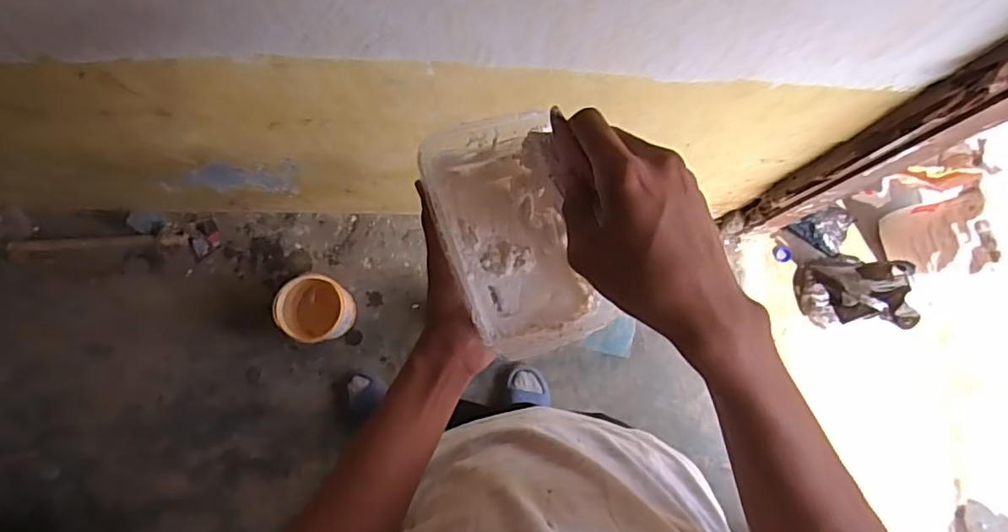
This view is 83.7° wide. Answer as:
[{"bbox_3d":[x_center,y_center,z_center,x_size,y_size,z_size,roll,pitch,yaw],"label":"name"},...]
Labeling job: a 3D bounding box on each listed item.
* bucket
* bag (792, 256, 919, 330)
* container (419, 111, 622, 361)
[{"bbox_3d":[-0.473,0.109,1.422,0.155,0.148,0.161,0,81,-2],"label":"bucket"},{"bbox_3d":[0.904,0.064,1.448,0.170,0.227,0.209,-9,81,-3],"label":"bag"},{"bbox_3d":[0.010,-0.026,0.434,0.102,0.067,0.179,-22,89,-4],"label":"container"}]

